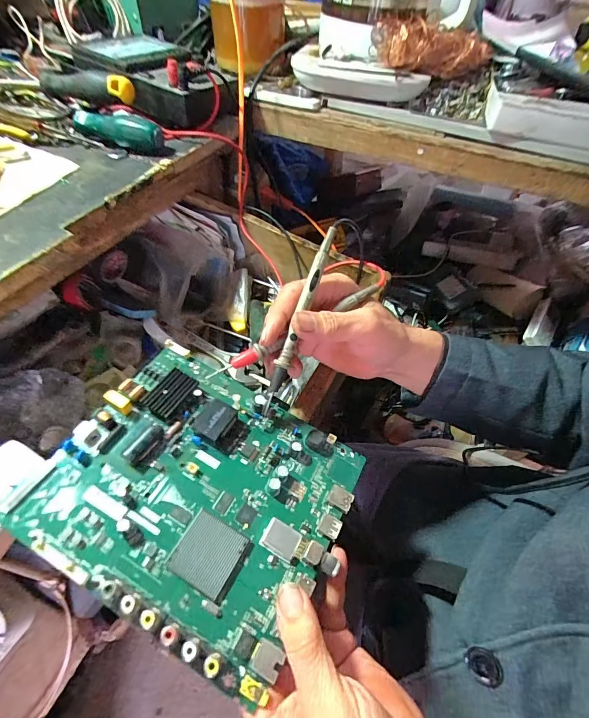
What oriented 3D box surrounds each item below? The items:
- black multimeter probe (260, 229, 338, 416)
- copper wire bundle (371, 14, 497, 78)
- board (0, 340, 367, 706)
[{"bbox_3d":[0.004,-0.029,0.270,0.008,0.008,0.147,19,88,11],"label":"black multimeter probe"},{"bbox_3d":[0.164,-0.369,0.432,0.138,0.045,0.049,-6,52,-9],"label":"copper wire bundle"},{"bbox_3d":[-0.081,0.085,0.260,0.225,0.030,0.179,22,53,13],"label":"board"}]

